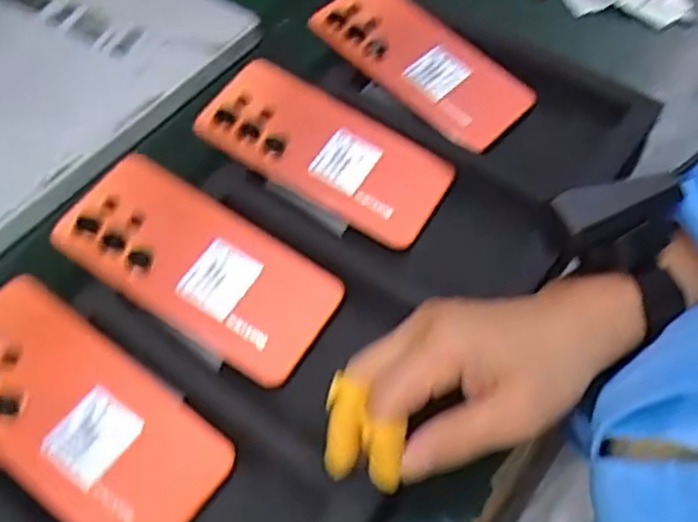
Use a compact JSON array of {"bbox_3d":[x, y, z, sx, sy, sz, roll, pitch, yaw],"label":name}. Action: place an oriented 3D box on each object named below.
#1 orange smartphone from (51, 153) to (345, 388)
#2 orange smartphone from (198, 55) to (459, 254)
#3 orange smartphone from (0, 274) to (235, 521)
[{"bbox_3d":[-0.091,0.002,0.434,0.164,0.010,0.088,32,66,4],"label":"orange smartphone"},{"bbox_3d":[-0.015,-0.077,0.489,0.168,0.011,0.079,31,74,-1],"label":"orange smartphone"},{"bbox_3d":[-0.147,0.084,0.382,0.165,0.010,0.086,37,64,10],"label":"orange smartphone"}]

